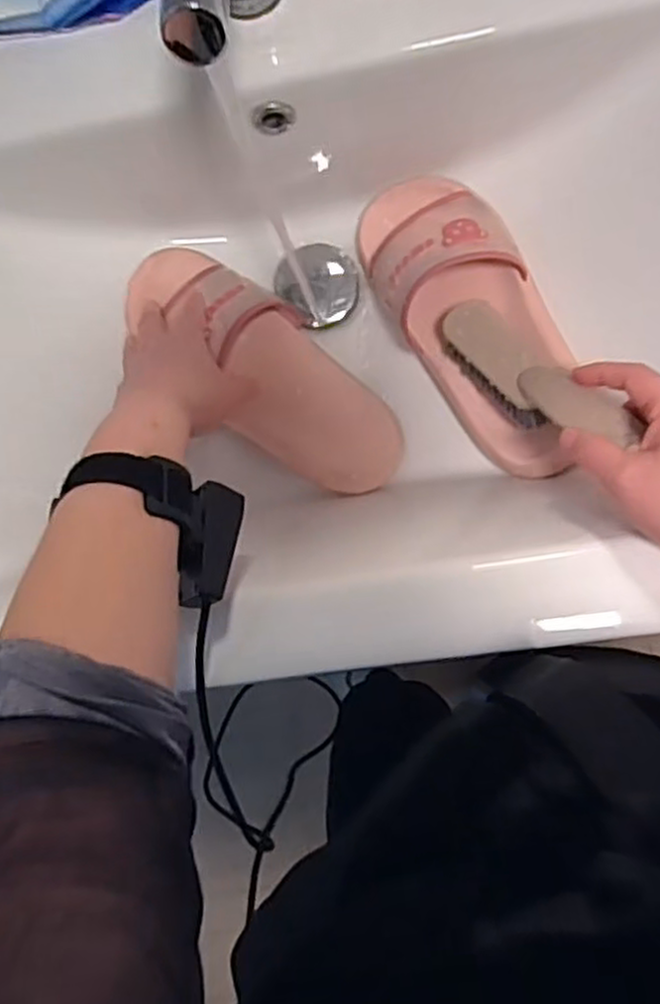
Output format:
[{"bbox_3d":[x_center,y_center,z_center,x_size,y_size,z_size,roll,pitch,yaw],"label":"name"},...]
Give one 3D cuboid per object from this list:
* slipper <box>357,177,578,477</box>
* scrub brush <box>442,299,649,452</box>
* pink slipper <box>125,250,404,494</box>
[{"bbox_3d":[0.101,-0.135,0.554,0.107,0.085,0.259,-23,82,6],"label":"slipper"},{"bbox_3d":[0.130,-0.079,0.487,0.044,0.038,0.169,-45,47,2],"label":"scrub brush"},{"bbox_3d":[-0.051,-0.109,0.588,0.097,0.077,0.257,-45,85,2],"label":"pink slipper"}]

